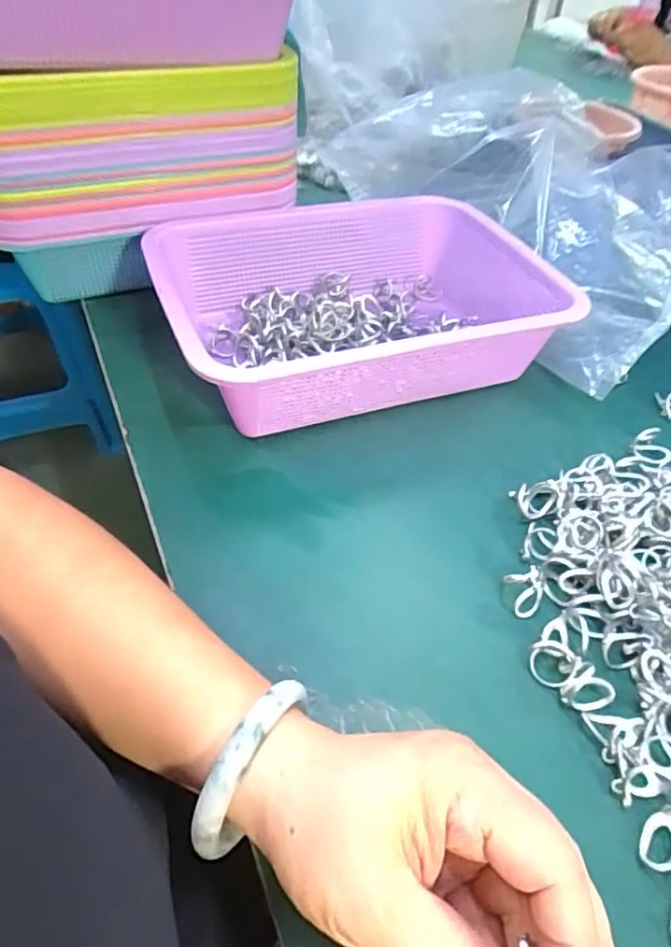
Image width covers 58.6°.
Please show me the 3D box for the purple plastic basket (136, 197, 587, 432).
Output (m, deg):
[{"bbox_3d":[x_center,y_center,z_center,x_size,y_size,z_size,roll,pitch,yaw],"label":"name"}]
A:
[{"bbox_3d":[0.015,-0.132,0.487,0.288,0.084,0.218,-16,49,-18],"label":"purple plastic basket"}]

